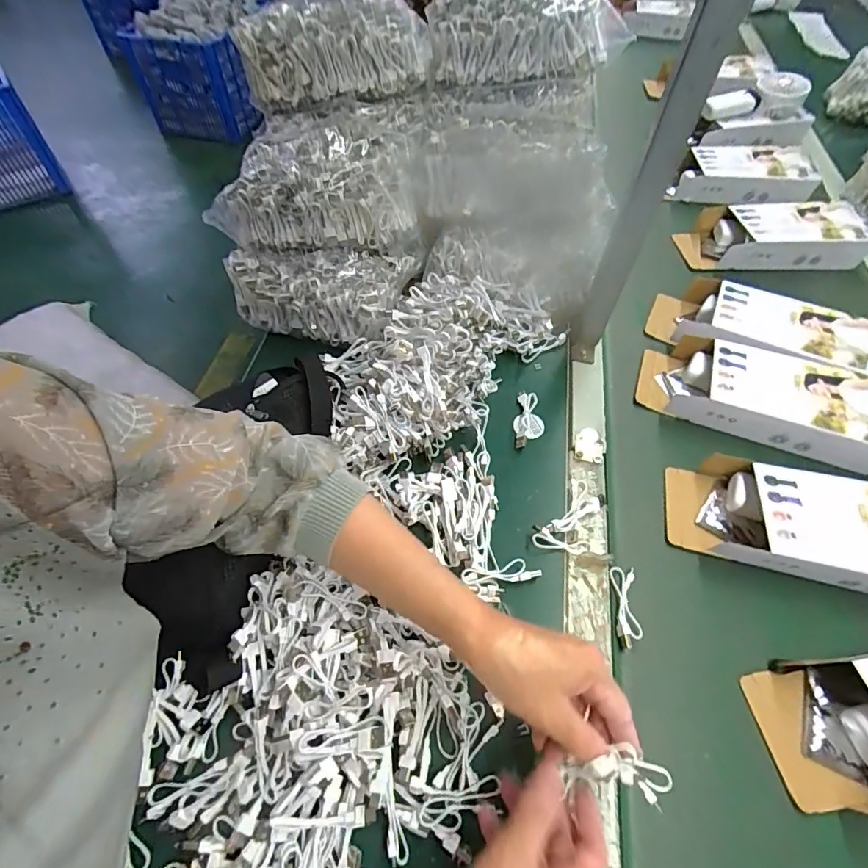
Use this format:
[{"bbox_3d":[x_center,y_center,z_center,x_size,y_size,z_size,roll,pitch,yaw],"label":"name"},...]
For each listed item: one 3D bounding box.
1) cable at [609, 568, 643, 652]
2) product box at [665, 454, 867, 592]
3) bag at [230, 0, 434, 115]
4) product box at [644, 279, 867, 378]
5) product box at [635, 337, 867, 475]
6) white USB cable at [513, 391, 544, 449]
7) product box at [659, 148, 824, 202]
[{"bbox_3d":[0.178,0.160,0.436,0.021,0.015,0.072,2,54,4],"label":"cable"},{"bbox_3d":[0.366,0.090,0.452,0.255,0.047,0.102,13,56,12],"label":"product box"},{"bbox_3d":[-0.124,-0.477,0.584,0.221,0.100,0.105,-19,56,-11],"label":"bag"},{"bbox_3d":[0.412,-0.130,0.598,0.250,0.053,0.114,21,58,17],"label":"product box"},{"bbox_3d":[0.376,-0.046,0.543,0.251,0.053,0.103,19,57,15],"label":"product box"},{"bbox_3d":[0.110,-0.018,0.537,0.033,0.021,0.077,9,55,9],"label":"white USB cable"},{"bbox_3d":[0.520,-0.447,0.806,0.219,0.055,0.102,4,54,5],"label":"product box"}]

